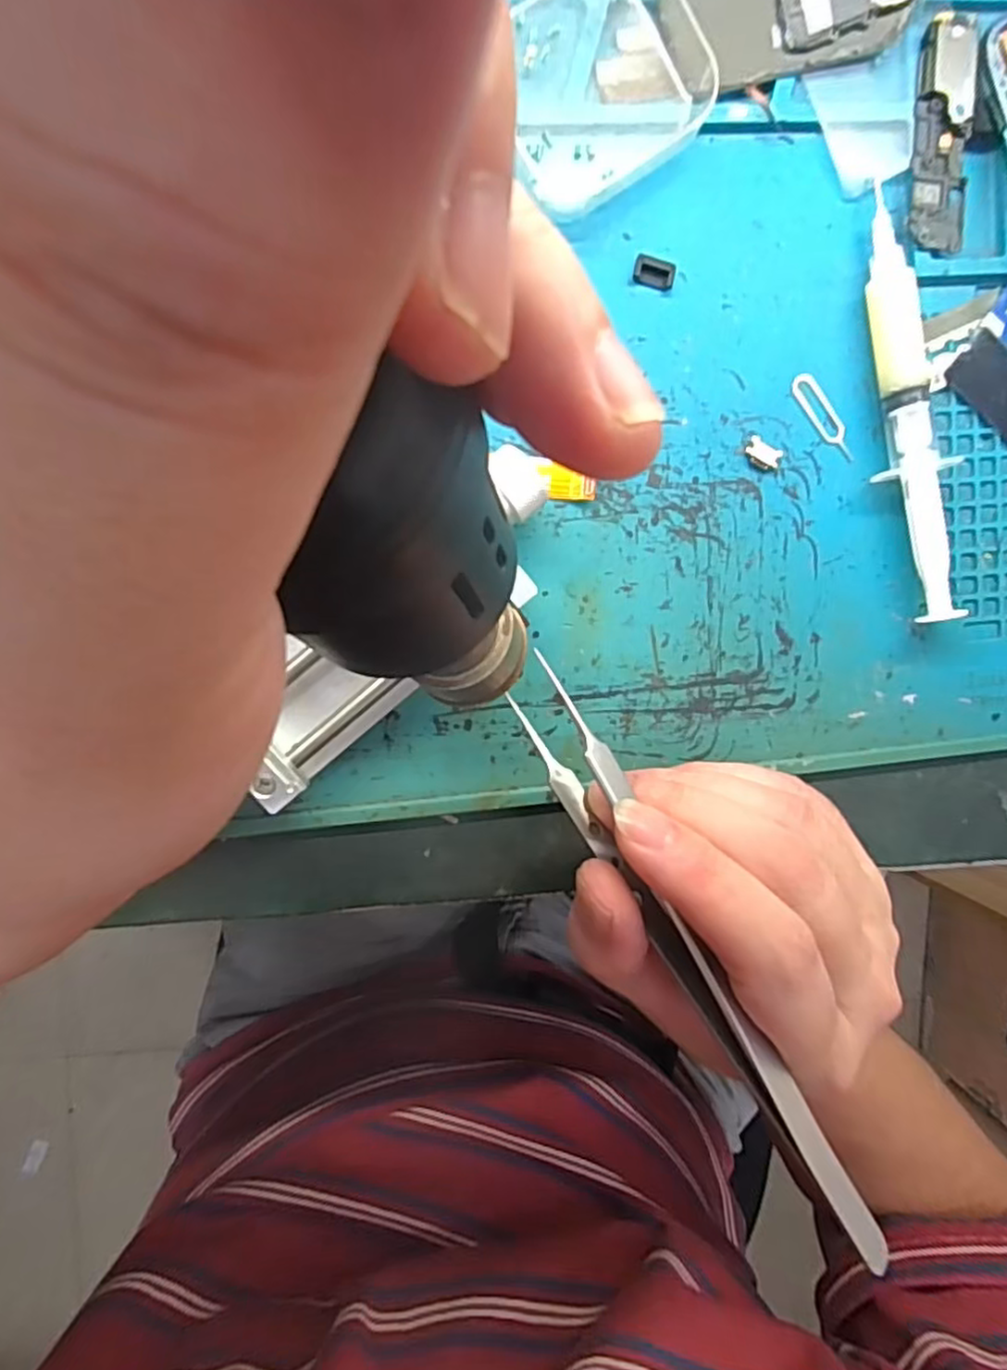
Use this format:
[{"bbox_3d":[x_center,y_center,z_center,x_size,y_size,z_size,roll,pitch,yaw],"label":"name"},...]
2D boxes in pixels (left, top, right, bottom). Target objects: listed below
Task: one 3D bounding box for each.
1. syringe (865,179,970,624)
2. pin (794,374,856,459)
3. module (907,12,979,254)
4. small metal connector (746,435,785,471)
[{"bbox_3d":[0.131,-0.088,0.225,0.018,0.014,0.135,-14,96,-4],"label":"syringe"},{"bbox_3d":[0.107,-0.088,0.230,0.008,0.004,0.033,-36,98,2],"label":"pin"},{"bbox_3d":[0.139,-0.174,0.219,0.018,0.006,0.066,1,95,-6],"label":"module"},{"bbox_3d":[0.085,-0.076,0.227,0.012,0.004,0.008,25,92,-7],"label":"small metal connector"}]

